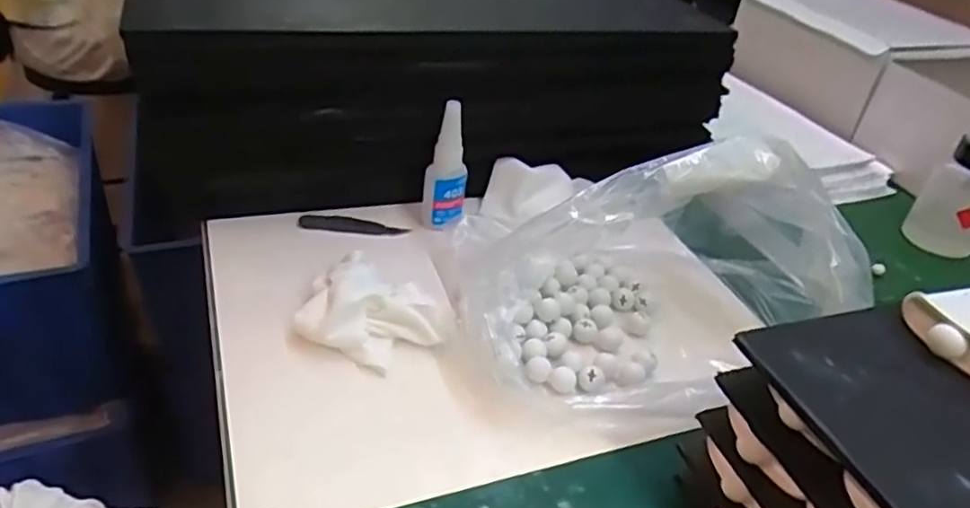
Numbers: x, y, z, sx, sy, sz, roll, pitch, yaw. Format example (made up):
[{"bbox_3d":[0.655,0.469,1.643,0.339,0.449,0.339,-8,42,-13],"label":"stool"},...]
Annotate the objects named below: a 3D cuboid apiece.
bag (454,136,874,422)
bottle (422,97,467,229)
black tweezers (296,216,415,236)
[{"bbox_3d":[0.117,-0.002,0.445,0.257,0.129,0.179,-4,37,-16],"label":"bag"},{"bbox_3d":[-0.030,-0.067,0.524,0.032,0.102,0.032,5,36,-4],"label":"bottle"},{"bbox_3d":[-0.102,-0.021,0.525,0.083,0.012,0.012,3,36,-6],"label":"black tweezers"}]

